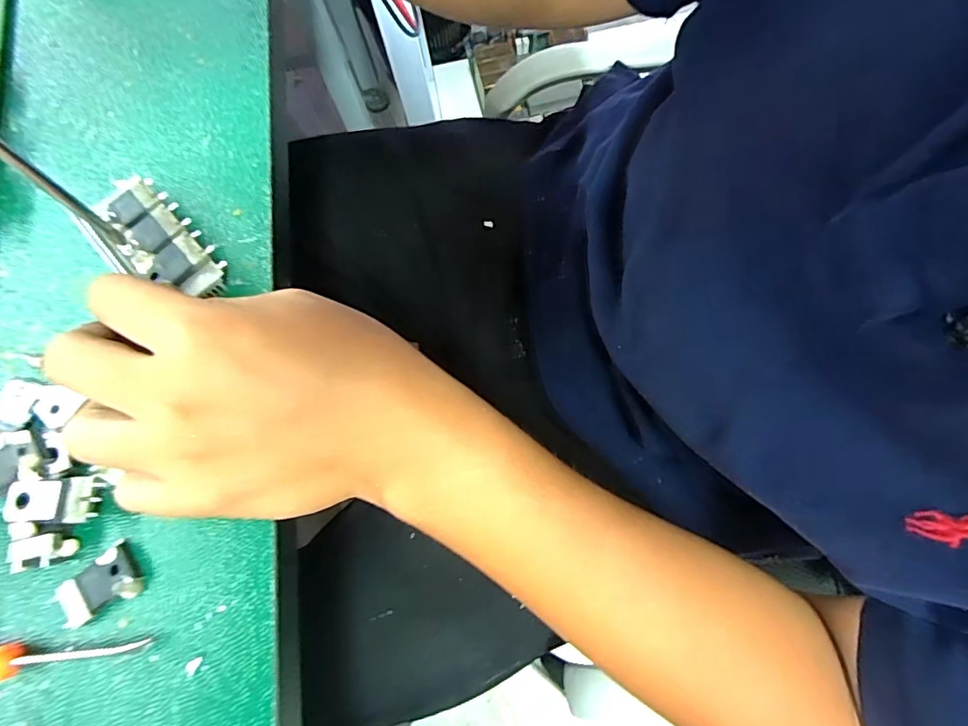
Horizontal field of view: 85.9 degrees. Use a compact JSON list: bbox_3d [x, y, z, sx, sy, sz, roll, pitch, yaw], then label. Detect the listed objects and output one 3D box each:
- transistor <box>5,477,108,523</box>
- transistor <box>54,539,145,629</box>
[{"bbox_3d":[-0.159,0.051,0.192,0.030,0.004,0.015,1,71,-7],"label":"transistor"},{"bbox_3d":[-0.142,0.083,0.192,0.029,0.005,0.020,-35,75,-8],"label":"transistor"}]

